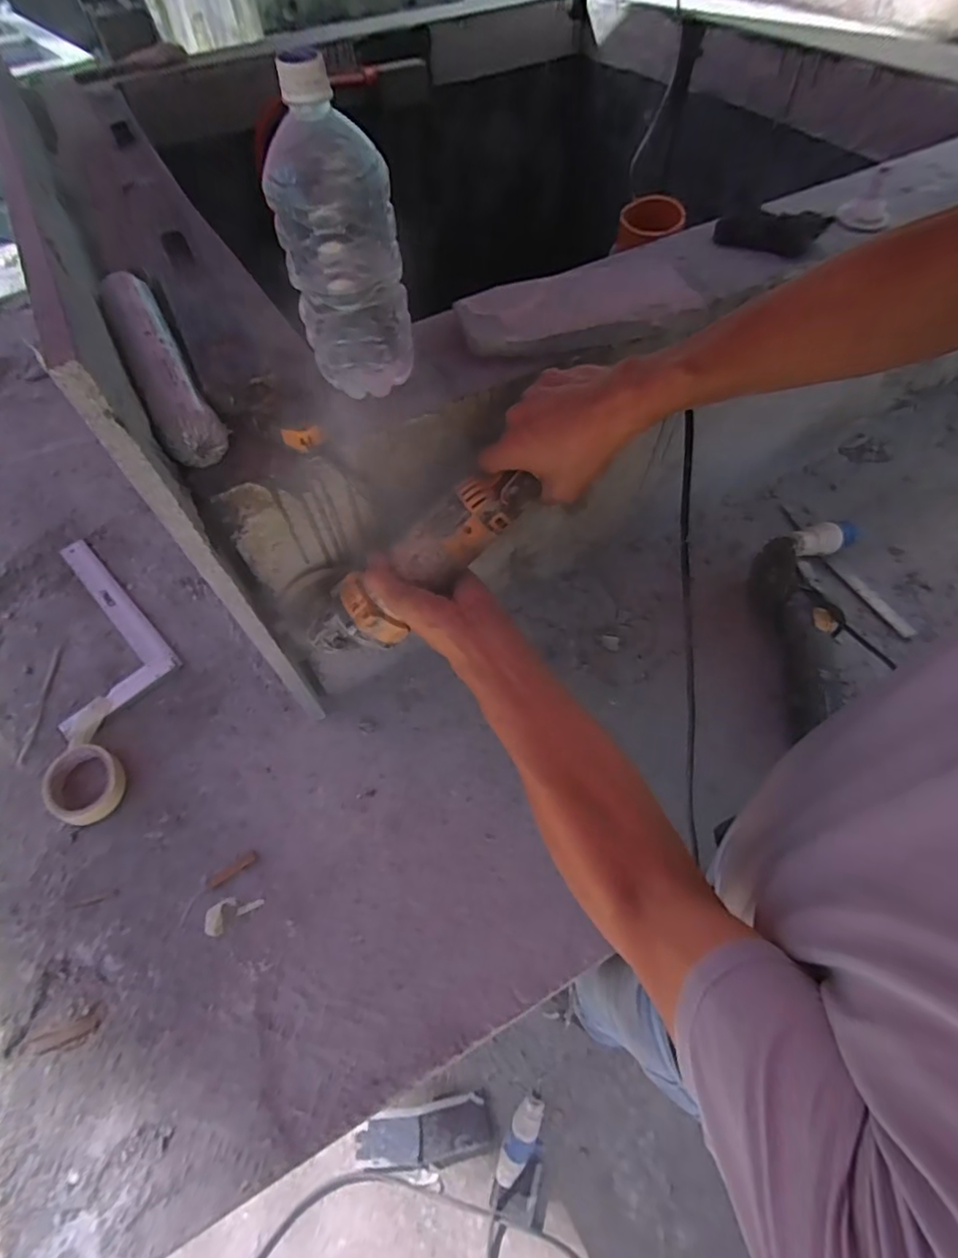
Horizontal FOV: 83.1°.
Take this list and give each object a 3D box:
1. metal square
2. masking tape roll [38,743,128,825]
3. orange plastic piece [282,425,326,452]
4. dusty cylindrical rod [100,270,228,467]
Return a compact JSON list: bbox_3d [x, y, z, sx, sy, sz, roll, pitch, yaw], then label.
[{"bbox_3d":[-0.612,-0.006,0.834,0.165,0.016,0.361,-38,63,-20],"label":"metal square"},{"bbox_3d":[-0.496,0.196,0.684,0.095,0.031,0.089,-1,57,2],"label":"masking tape roll"},{"bbox_3d":[-0.145,-0.158,0.450,0.032,0.020,0.006,-8,42,-1],"label":"orange plastic piece"},{"bbox_3d":[-0.296,-0.245,0.496,0.049,0.043,0.263,-28,60,-15],"label":"dusty cylindrical rod"}]

